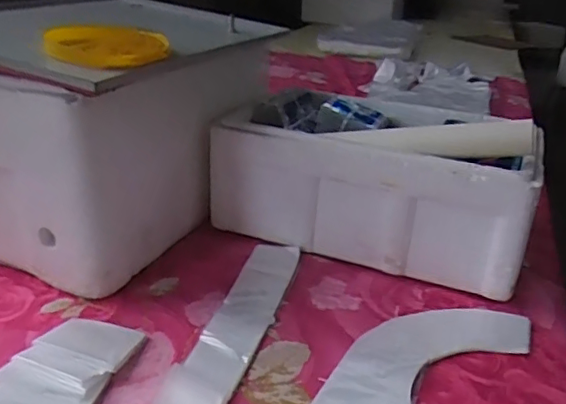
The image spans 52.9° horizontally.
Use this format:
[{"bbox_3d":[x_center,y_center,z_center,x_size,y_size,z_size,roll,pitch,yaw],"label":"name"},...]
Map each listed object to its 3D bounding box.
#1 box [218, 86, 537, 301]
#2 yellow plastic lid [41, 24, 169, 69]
[{"bbox_3d":[0.124,-0.040,0.778,0.381,0.188,0.249,12,27,17],"label":"box"},{"bbox_3d":[-0.188,-0.169,0.613,0.125,0.027,0.125,3,26,-1],"label":"yellow plastic lid"}]

